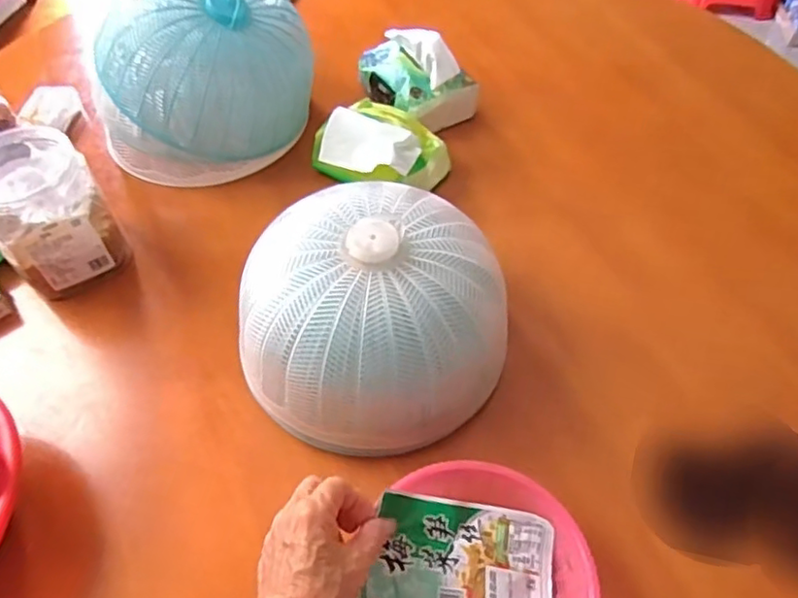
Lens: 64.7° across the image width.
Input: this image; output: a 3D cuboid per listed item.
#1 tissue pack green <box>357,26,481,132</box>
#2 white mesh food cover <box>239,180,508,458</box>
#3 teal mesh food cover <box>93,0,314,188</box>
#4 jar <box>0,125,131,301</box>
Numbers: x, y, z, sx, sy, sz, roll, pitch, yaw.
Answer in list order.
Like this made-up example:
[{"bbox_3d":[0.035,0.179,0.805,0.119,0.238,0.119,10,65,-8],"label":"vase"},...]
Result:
[{"bbox_3d":[0.018,-0.282,0.784,0.099,0.082,0.142,-28,59,-18],"label":"tissue pack green"},{"bbox_3d":[-0.027,0.011,0.549,0.228,0.130,0.211,0,54,1],"label":"white mesh food cover"},{"bbox_3d":[-0.228,-0.260,0.727,0.217,0.184,0.212,19,57,14],"label":"teal mesh food cover"},{"bbox_3d":[-0.353,-0.085,0.632,0.110,0.134,0.110,-1,54,1],"label":"jar"}]

